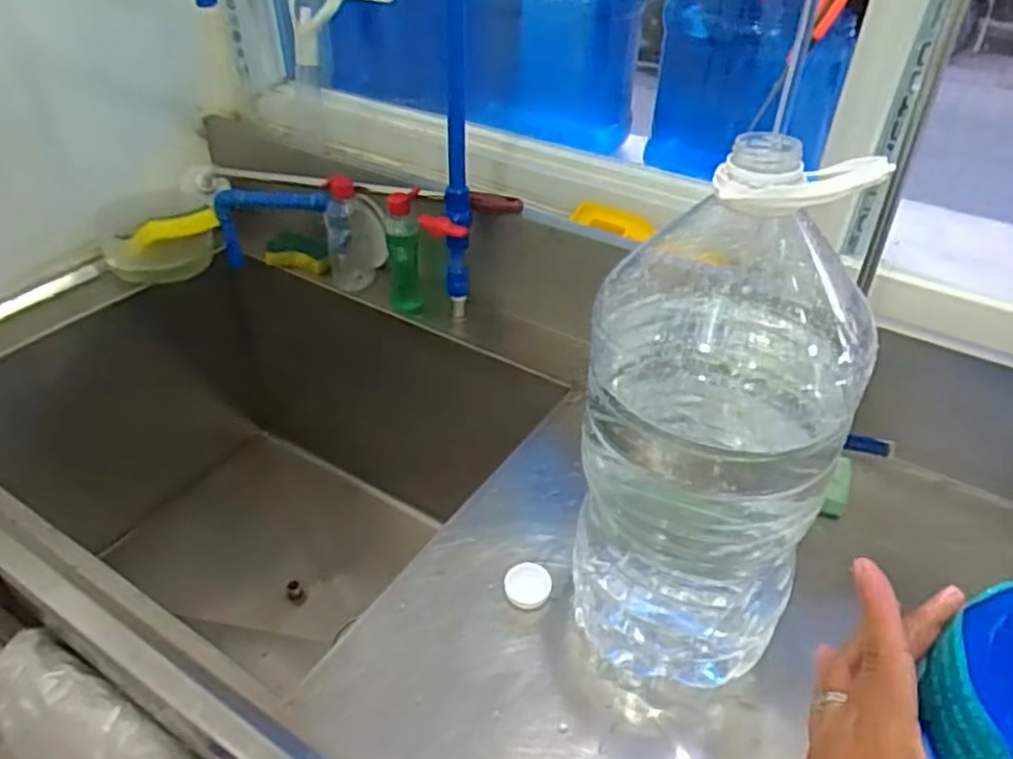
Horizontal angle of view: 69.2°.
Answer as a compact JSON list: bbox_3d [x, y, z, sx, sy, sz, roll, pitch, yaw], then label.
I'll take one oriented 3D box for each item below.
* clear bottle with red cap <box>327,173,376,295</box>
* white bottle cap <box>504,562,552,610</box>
[{"bbox_3d":[-0.210,-0.192,0.981,0.061,0.143,0.047,-8,40,-11],"label":"clear bottle with red cap"},{"bbox_3d":[0.019,0.181,0.646,0.041,0.008,0.043,1,39,-1],"label":"white bottle cap"}]

